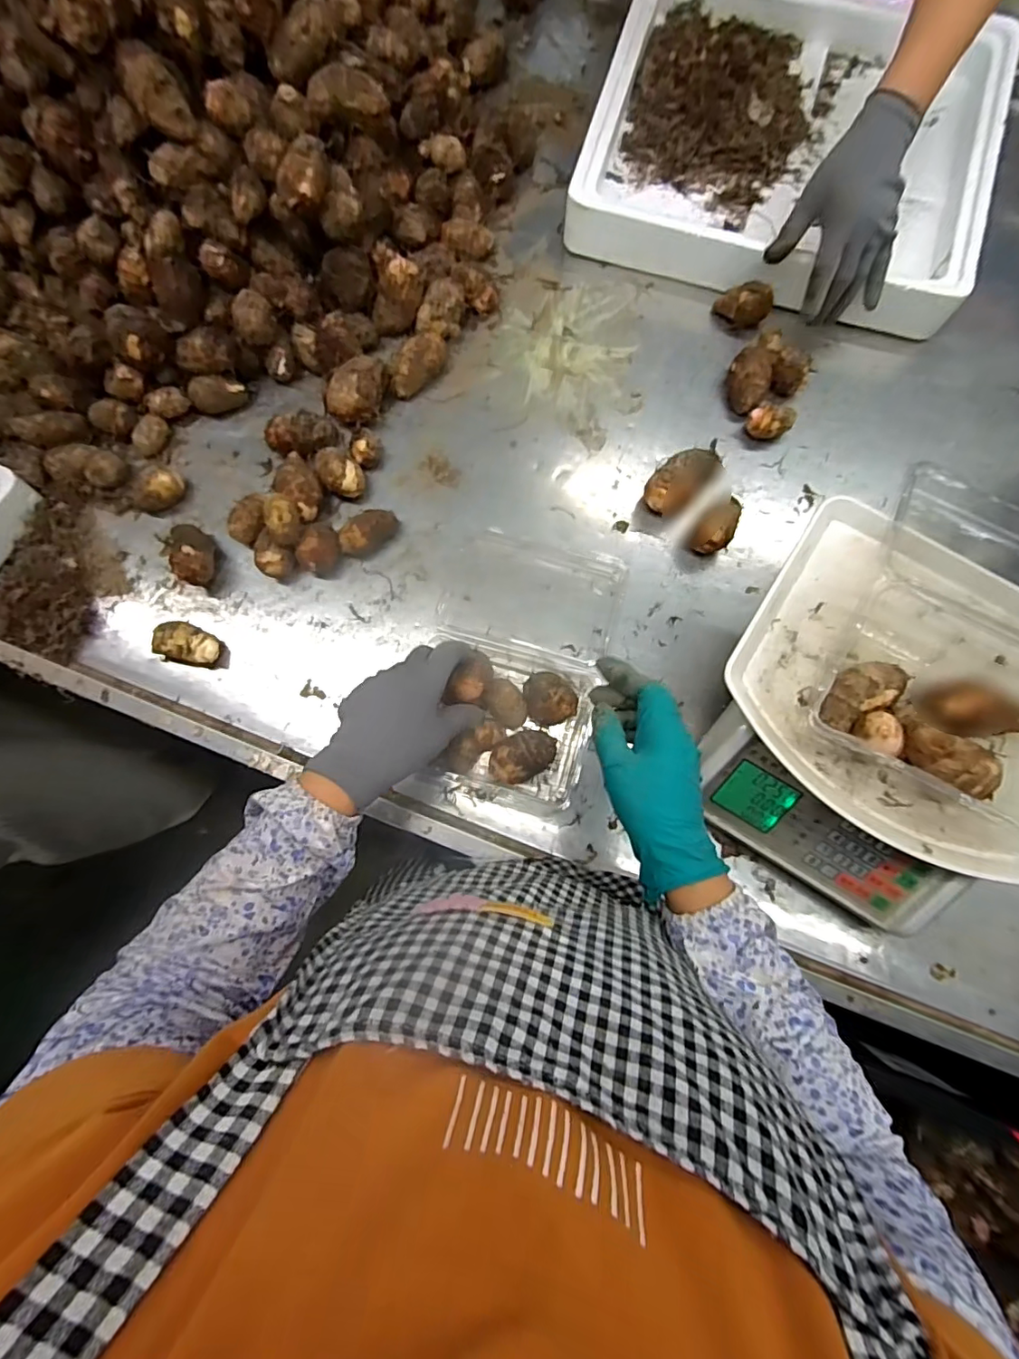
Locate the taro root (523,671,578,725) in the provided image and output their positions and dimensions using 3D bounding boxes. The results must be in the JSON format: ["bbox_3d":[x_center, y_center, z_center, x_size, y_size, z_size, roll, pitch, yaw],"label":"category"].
[{"bbox_3d":[0.038,0.019,0.525,0.046,0.047,0.049,0,79,0],"label":"taro root"}]

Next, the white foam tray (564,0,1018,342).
[{"bbox_3d":[0.324,-0.627,0.641,0.428,0.065,0.412,17,80,3],"label":"white foam tray"}]

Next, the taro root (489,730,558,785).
[{"bbox_3d":[0.014,0.073,0.524,0.066,0.045,0.042,-27,80,-5],"label":"taro root"}]

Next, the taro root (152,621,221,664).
[{"bbox_3d":[-0.331,-0.037,0.567,0.062,0.030,0.036,11,80,2],"label":"taro root"}]

